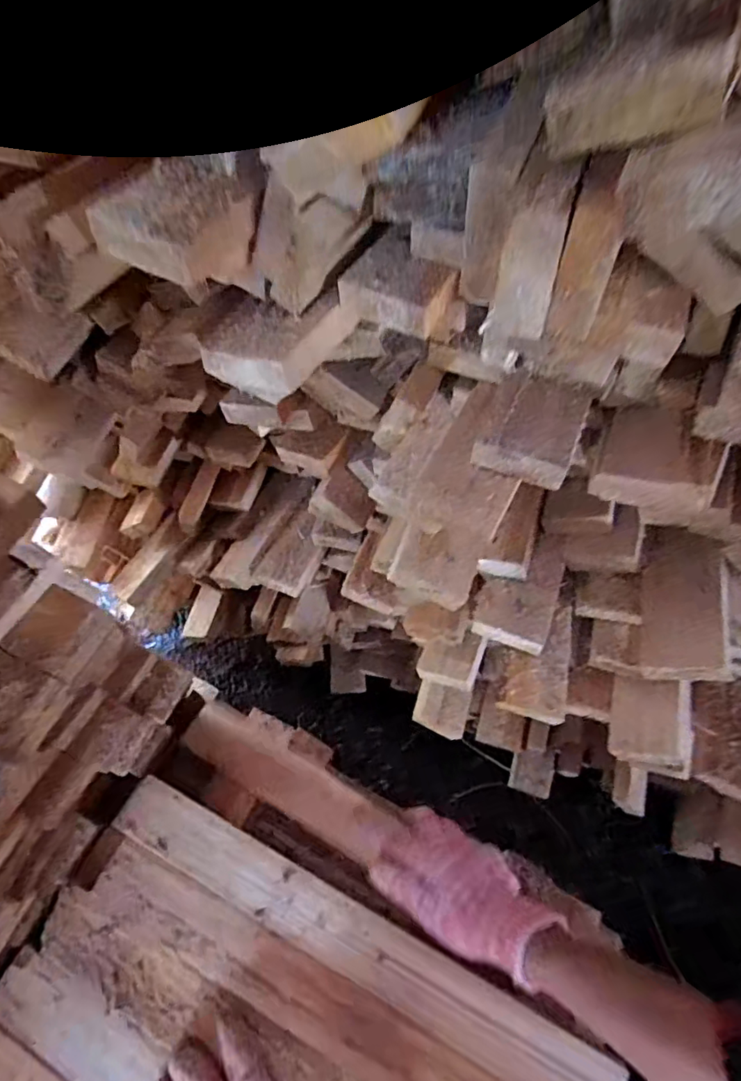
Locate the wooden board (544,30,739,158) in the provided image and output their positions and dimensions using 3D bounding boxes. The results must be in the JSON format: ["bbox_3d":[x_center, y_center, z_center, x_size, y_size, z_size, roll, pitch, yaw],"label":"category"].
[{"bbox_3d":[0.080,-0.135,0.170,0.052,0.020,0.007,13,58,34],"label":"wooden board"}]

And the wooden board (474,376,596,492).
[{"bbox_3d":[0.094,-0.065,0.314,0.049,0.017,0.066,25,63,11],"label":"wooden board"}]

